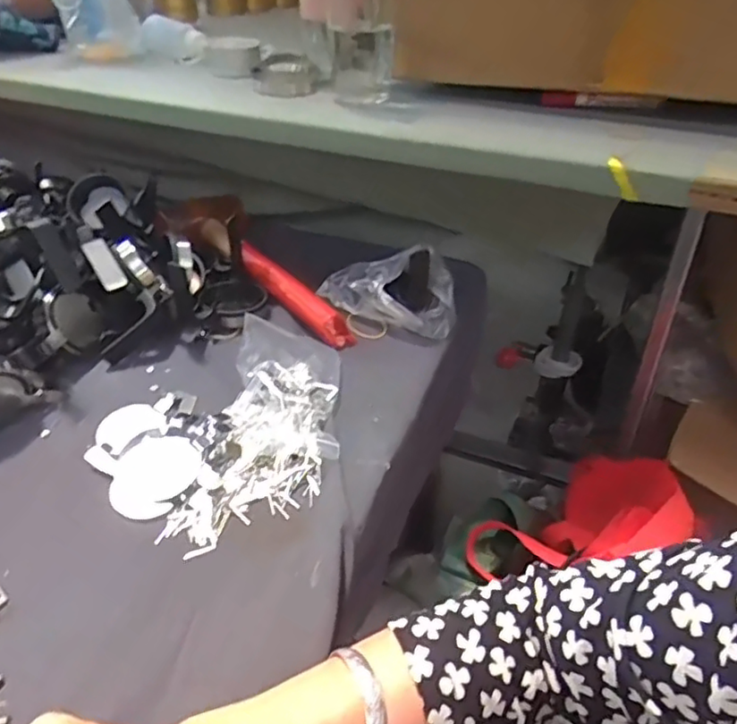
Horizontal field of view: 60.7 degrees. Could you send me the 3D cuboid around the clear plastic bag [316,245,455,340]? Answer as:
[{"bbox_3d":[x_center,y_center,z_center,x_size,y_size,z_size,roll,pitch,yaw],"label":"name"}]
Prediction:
[{"bbox_3d":[0.031,-0.088,0.696,0.151,0.066,0.088,21,41,24],"label":"clear plastic bag"}]

